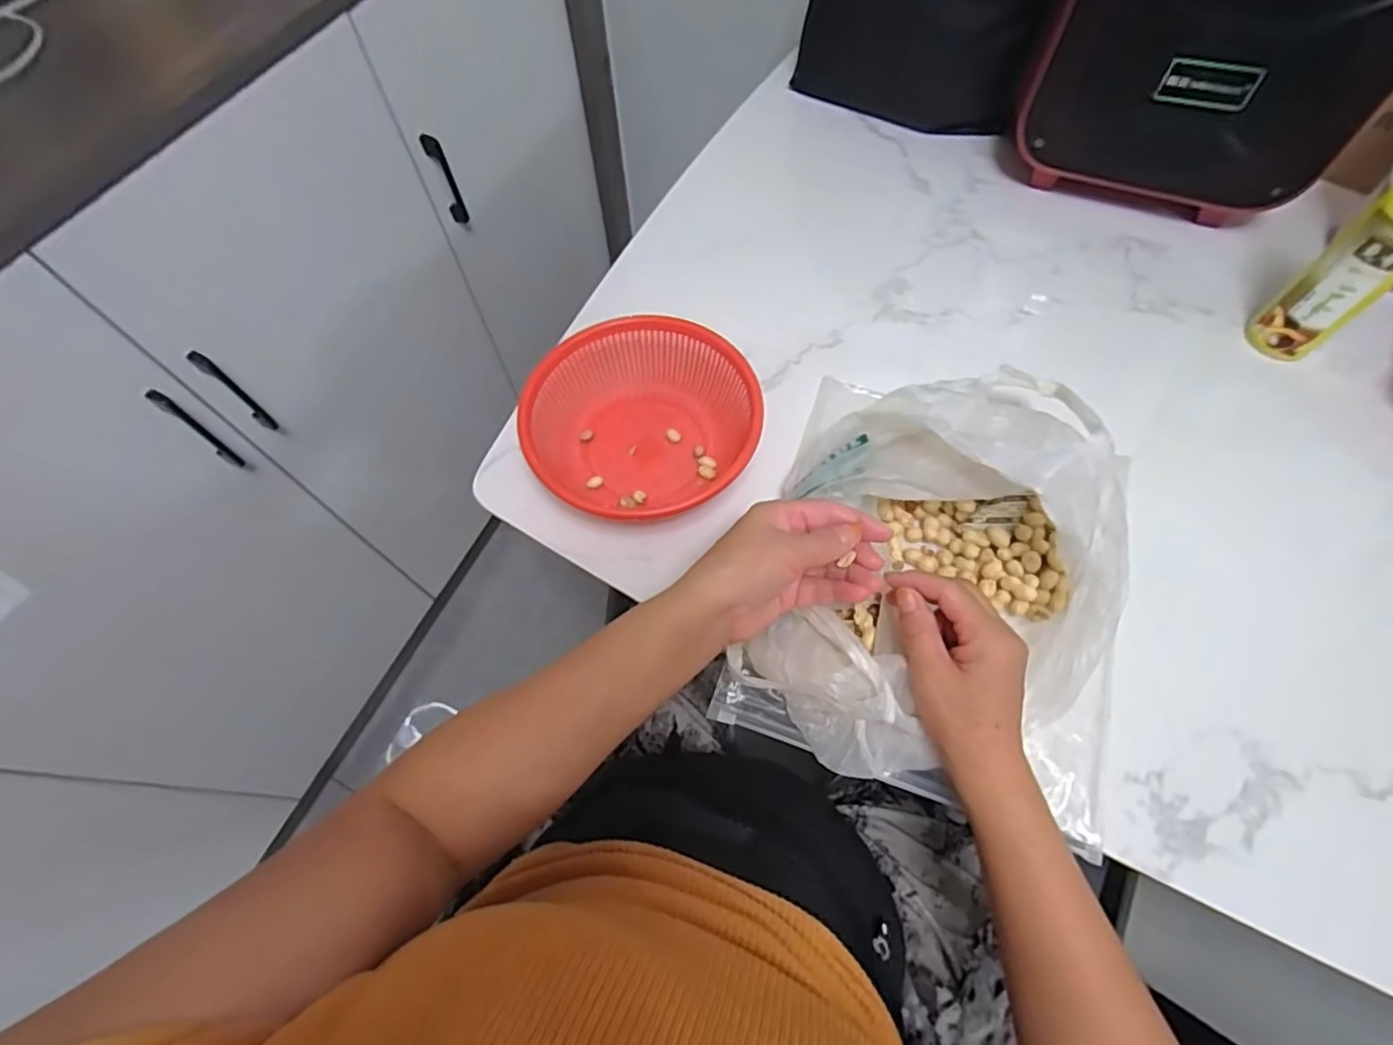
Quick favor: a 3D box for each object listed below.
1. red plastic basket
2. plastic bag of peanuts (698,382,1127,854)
[{"bbox_3d":[-0.041,-0.074,0.485,0.170,0.075,0.164,-1,63,2],"label":"red plastic basket"},{"bbox_3d":[0.156,0.026,0.409,0.239,0.102,0.271,9,64,7],"label":"plastic bag of peanuts"}]

